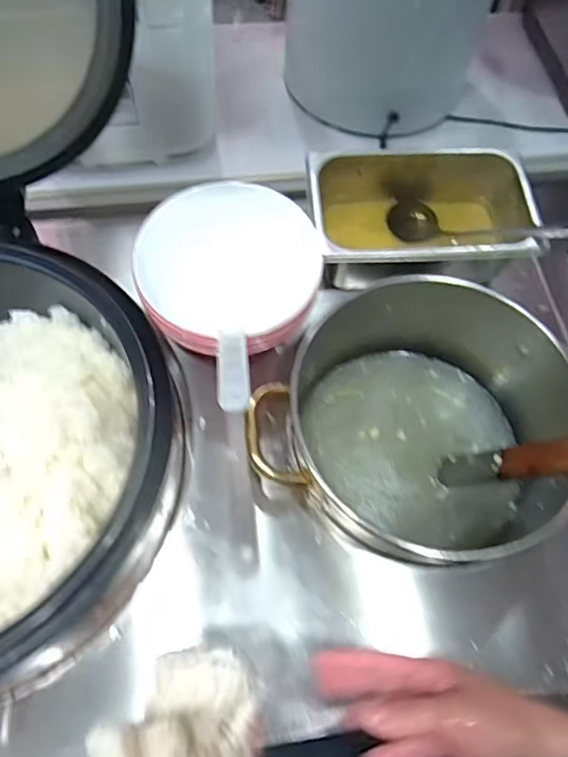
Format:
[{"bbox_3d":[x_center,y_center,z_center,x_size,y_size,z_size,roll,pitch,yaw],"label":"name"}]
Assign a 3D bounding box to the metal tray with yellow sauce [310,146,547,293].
[{"bbox_3d":[0.164,-0.194,0.712,0.267,0.096,0.177,-4,64,-5],"label":"metal tray with yellow sauce"}]

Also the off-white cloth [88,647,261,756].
[{"bbox_3d":[-0.053,0.230,0.357,0.101,0.028,0.104,46,37,6],"label":"off-white cloth"}]

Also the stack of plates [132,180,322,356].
[{"bbox_3d":[-0.061,-0.122,0.637,0.197,0.072,0.178,-2,64,-5],"label":"stack of plates"}]

